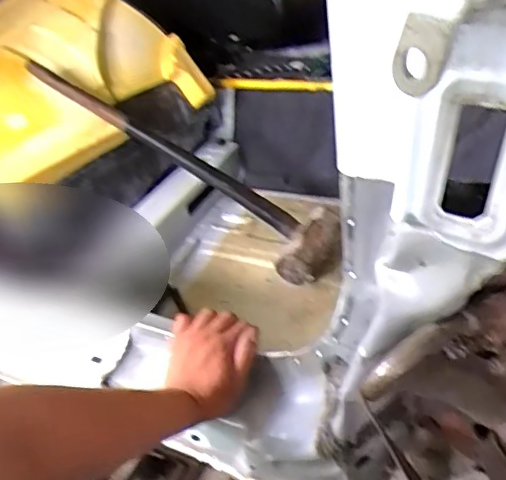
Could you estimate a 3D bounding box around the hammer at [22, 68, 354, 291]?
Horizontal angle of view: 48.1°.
[{"bbox_3d":[-0.135,-0.132,1.021,0.632,0.110,0.157,33,45,3],"label":"hammer"}]

